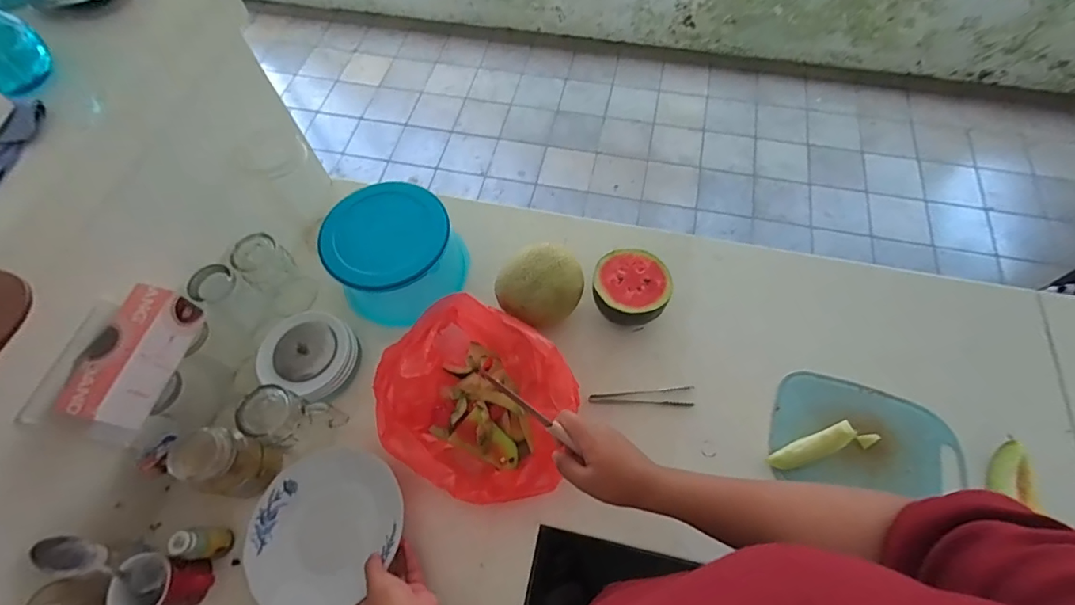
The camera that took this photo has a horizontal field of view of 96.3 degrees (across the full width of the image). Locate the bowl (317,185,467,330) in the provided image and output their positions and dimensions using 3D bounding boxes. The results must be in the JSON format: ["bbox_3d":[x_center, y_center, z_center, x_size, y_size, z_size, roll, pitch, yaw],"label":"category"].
[{"bbox_3d":[-0.225,-0.078,0.778,0.194,0.129,0.169,-30,67,-13],"label":"bowl"}]

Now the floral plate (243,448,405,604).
[{"bbox_3d":[-0.274,0.285,0.619,0.182,0.041,0.189,-1,64,1],"label":"floral plate"}]

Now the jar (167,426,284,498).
[{"bbox_3d":[-0.391,0.203,0.608,0.058,0.119,0.069,32,68,16],"label":"jar"}]

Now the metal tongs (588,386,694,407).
[{"bbox_3d":[0.154,0.141,0.706,0.152,0.006,0.029,-4,64,-1],"label":"metal tongs"}]

